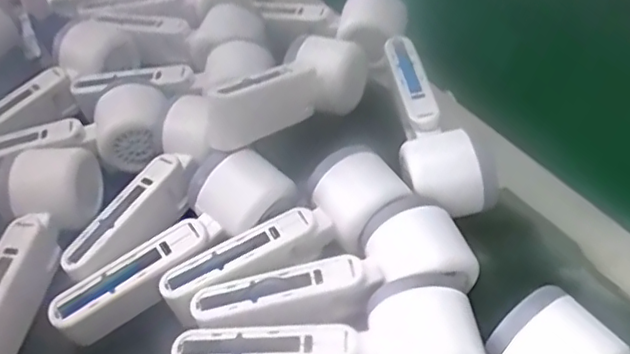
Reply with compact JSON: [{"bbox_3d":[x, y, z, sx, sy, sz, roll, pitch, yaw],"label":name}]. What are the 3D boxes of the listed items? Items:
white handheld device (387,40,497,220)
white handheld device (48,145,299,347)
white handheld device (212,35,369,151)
[{"bbox_3d":[0.087,-0.040,0.451,0.064,0.048,0.167,-5,48,0],"label":"white handheld device"},{"bbox_3d":[-0.084,0.044,0.389,0.172,0.056,0.049,-32,53,-23],"label":"white handheld device"},{"bbox_3d":[-0.020,-0.064,0.453,0.048,0.051,0.160,26,36,25],"label":"white handheld device"}]

